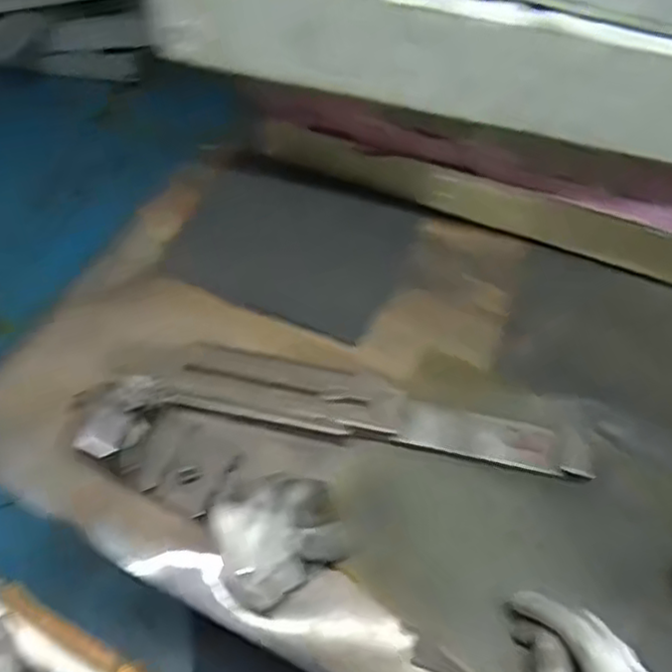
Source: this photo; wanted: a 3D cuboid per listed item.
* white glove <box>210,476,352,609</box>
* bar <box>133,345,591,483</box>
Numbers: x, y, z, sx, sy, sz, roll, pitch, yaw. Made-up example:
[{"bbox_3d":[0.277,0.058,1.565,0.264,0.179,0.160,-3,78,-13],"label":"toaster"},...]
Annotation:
[{"bbox_3d":[-0.038,0.135,0.484,0.088,0.044,0.074,-22,60,-15],"label":"white glove"},{"bbox_3d":[0.020,0.058,0.568,0.338,0.029,0.054,10,57,5],"label":"bar"}]

